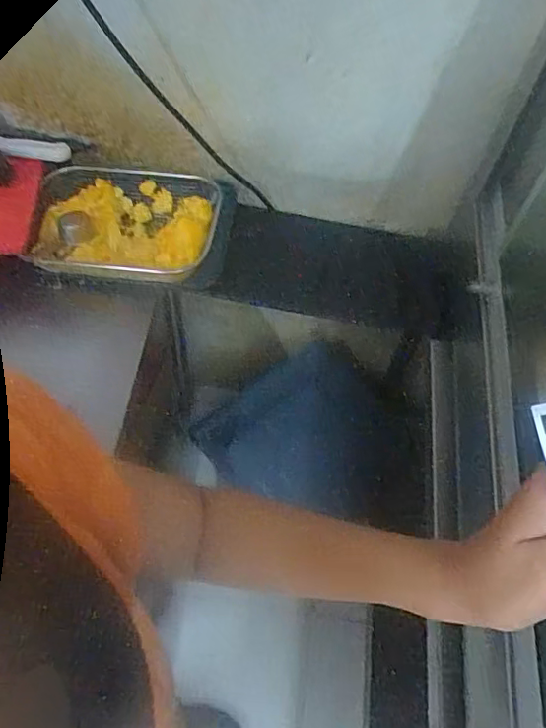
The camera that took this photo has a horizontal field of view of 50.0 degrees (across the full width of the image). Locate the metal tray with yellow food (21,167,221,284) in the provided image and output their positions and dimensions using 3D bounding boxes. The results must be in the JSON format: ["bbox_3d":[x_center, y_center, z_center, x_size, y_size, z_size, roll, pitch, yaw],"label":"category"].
[{"bbox_3d":[-0.222,-0.203,0.884,0.259,0.062,0.196,2,58,-3],"label":"metal tray with yellow food"}]

